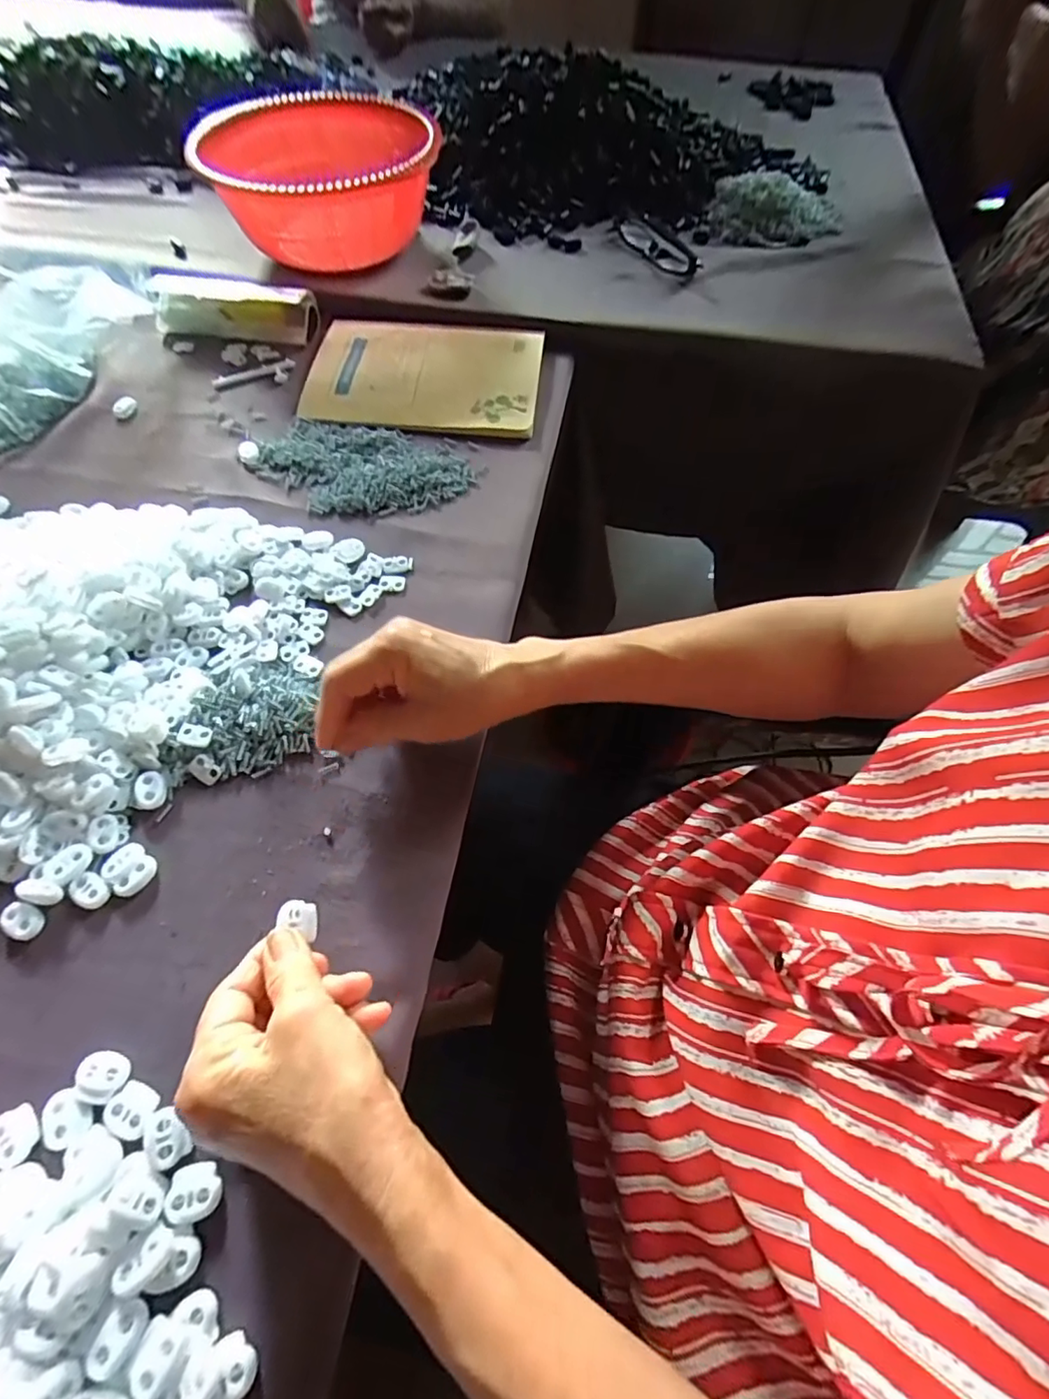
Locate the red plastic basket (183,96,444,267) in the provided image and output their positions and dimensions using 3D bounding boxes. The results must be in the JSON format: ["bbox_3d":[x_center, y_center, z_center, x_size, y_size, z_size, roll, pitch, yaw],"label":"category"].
[{"bbox_3d":[-0.203,-0.521,0.575,0.219,0.097,0.258,-13,62,-7],"label":"red plastic basket"}]

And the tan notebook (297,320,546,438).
[{"bbox_3d":[-0.089,-0.297,0.510,0.206,0.014,0.141,10,62,5],"label":"tan notebook"}]

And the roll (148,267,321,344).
[{"bbox_3d":[-0.280,-0.378,0.543,0.153,0.040,0.042,7,62,3],"label":"roll"}]

